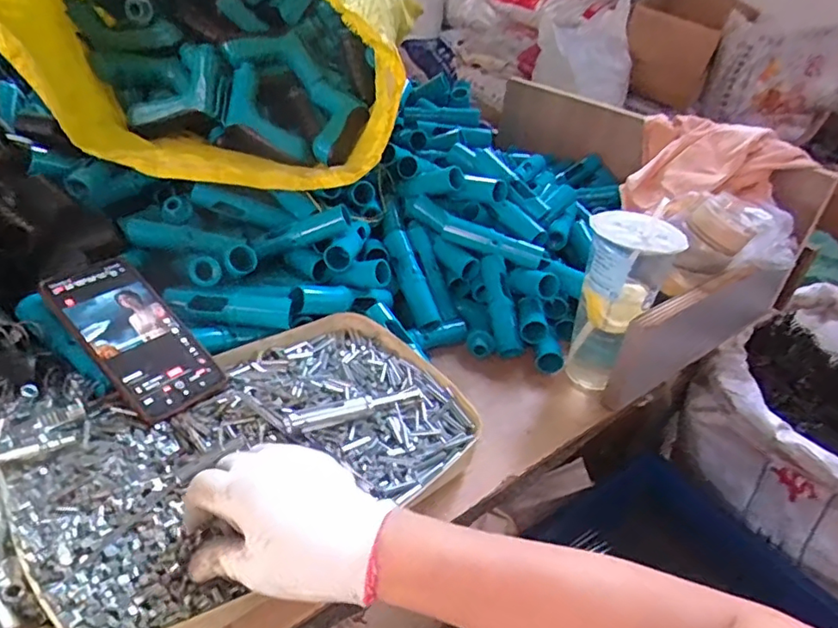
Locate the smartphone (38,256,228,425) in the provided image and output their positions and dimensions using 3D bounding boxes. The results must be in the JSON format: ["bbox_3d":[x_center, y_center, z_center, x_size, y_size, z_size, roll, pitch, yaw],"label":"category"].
[{"bbox_3d":[-0.246,0.017,0.490,0.165,0.008,0.077,45,44,13],"label":"smartphone"}]

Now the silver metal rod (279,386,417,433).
[{"bbox_3d":[-0.053,0.078,0.482,0.134,0.018,0.018,-7,33,-43],"label":"silver metal rod"}]

